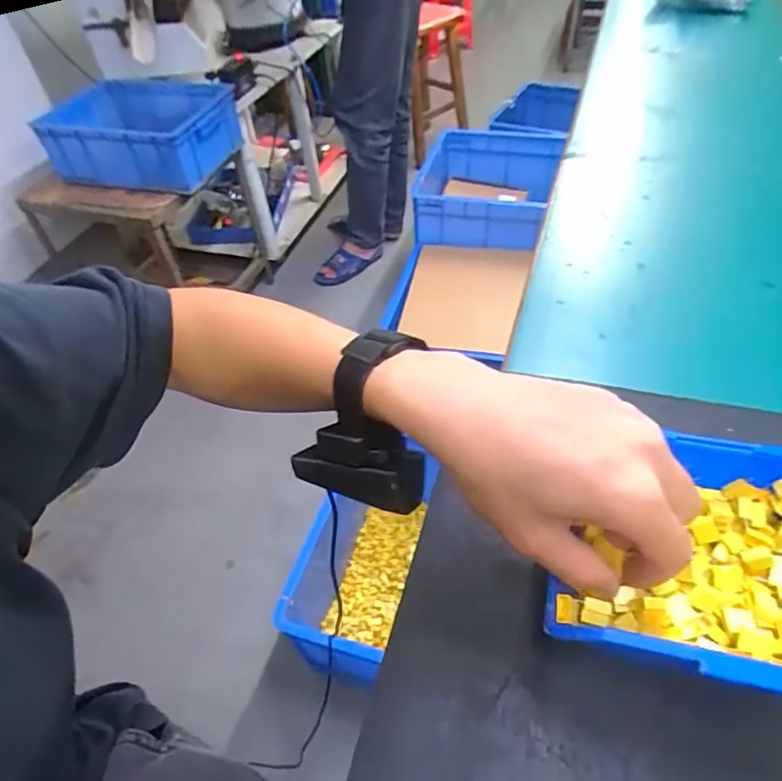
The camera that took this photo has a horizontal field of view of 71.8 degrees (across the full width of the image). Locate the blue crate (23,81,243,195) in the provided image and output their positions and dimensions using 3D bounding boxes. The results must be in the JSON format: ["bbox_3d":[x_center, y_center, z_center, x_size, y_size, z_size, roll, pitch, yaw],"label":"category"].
[{"bbox_3d":[-0.557,-0.590,1.230,0.420,0.133,0.269,8,51,12],"label":"blue crate"}]

